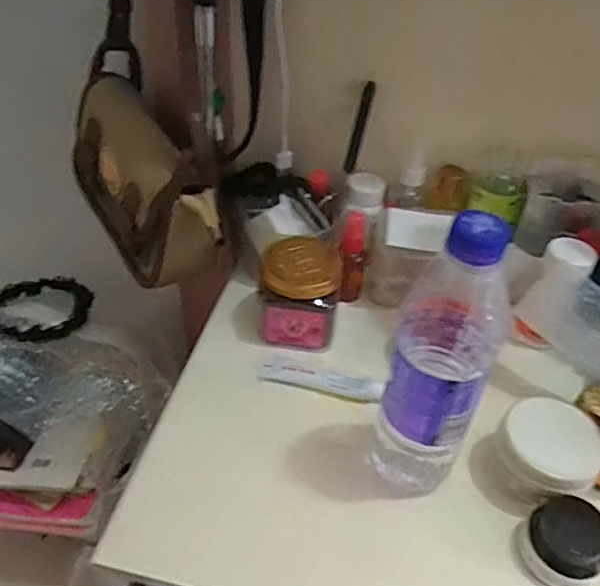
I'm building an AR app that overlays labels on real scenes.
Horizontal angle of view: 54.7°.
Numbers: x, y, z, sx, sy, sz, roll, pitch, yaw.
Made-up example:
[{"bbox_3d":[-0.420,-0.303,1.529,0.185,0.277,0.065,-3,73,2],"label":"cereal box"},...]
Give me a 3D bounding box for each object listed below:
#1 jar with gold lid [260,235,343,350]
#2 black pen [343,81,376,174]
[{"bbox_3d":[0.002,0.000,0.526,0.067,0.078,0.069,3,42,-2],"label":"jar with gold lid"},{"bbox_3d":[0.056,-0.155,0.547,0.007,0.084,0.010,25,21,27],"label":"black pen"}]

